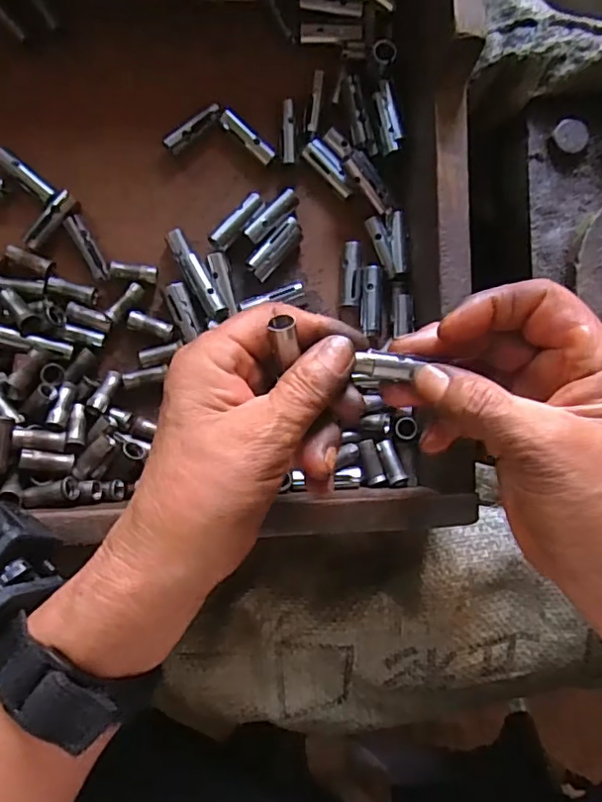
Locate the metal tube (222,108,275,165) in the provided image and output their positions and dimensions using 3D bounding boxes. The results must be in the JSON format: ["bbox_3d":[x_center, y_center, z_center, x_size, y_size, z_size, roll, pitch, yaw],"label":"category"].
[{"bbox_3d":[-0.030,-0.149,0.320,0.036,0.008,0.008,44,91,4],"label":"metal tube"}]

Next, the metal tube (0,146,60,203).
[{"bbox_3d":[-0.148,-0.122,0.306,0.038,0.009,0.009,38,90,4],"label":"metal tube"}]

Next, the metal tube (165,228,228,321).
[{"bbox_3d":[-0.057,-0.069,0.313,0.011,0.011,0.056,-29,86,2],"label":"metal tube"}]

